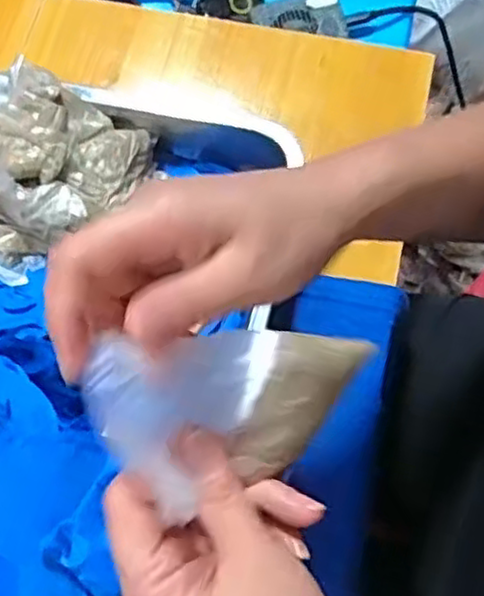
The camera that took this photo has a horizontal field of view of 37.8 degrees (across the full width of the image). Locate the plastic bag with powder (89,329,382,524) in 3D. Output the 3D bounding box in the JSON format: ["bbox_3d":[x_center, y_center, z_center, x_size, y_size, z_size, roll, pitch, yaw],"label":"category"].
[{"bbox_3d":[-0.004,0.043,0.257,0.099,0.033,0.057,3,113,-18],"label":"plastic bag with powder"}]

